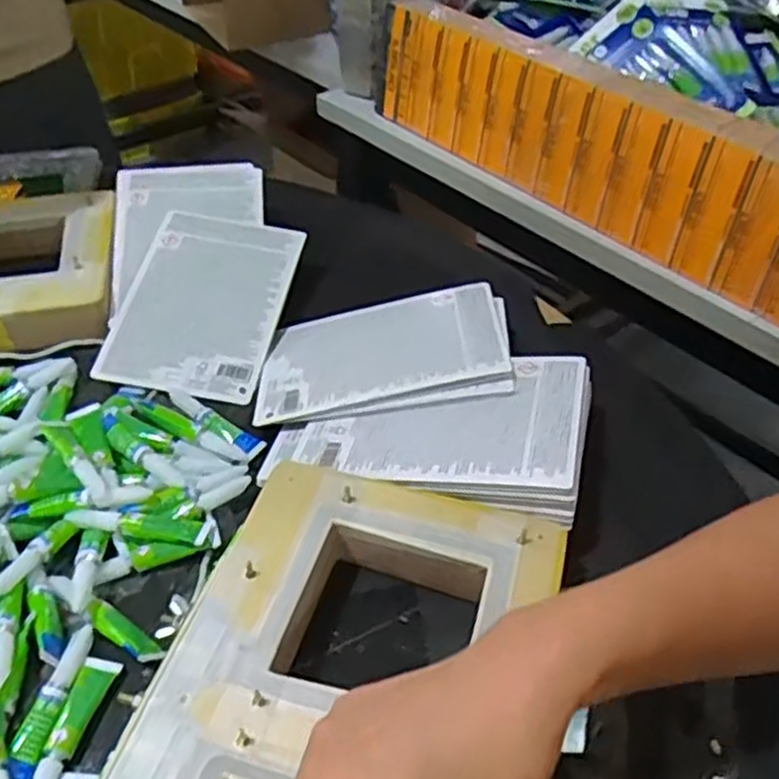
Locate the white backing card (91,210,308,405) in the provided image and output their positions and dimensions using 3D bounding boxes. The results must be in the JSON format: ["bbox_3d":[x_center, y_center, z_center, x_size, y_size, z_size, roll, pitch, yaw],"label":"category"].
[{"bbox_3d":[-0.140,-0.068,0.579,0.116,0.005,0.166,10,58,3],"label":"white backing card"}]

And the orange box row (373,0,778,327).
[{"bbox_3d":[0.173,-0.232,0.698,0.060,0.118,0.512,-28,49,-26],"label":"orange box row"}]

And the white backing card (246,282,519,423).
[{"bbox_3d":[-0.007,-0.028,0.530,0.167,0.007,0.113,-12,35,8],"label":"white backing card"}]

